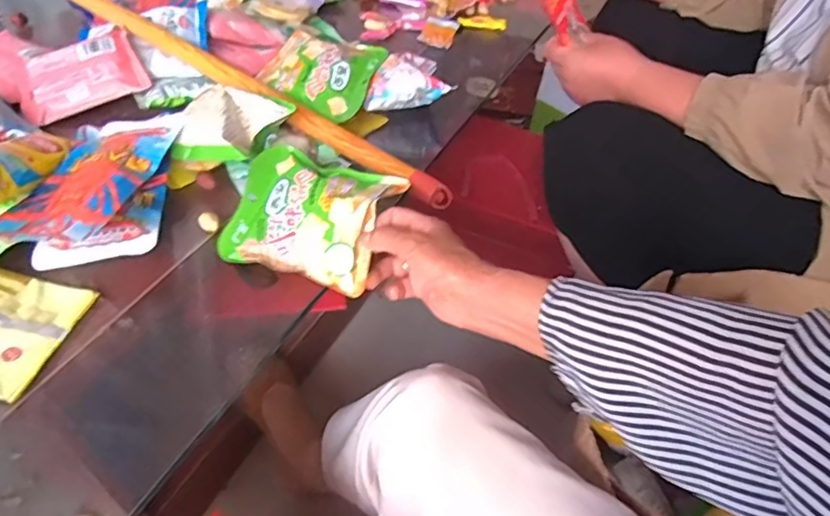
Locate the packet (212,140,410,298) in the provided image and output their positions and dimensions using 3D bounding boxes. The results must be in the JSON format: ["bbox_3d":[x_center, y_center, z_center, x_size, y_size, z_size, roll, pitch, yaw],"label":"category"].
[{"bbox_3d":[-0.096,-0.040,0.518,0.148,0.037,0.124,12,69,27],"label":"packet"}]

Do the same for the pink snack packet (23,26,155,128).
[{"bbox_3d":[-0.377,-0.205,0.643,0.129,0.022,0.087,-24,78,-16],"label":"pink snack packet"}]

